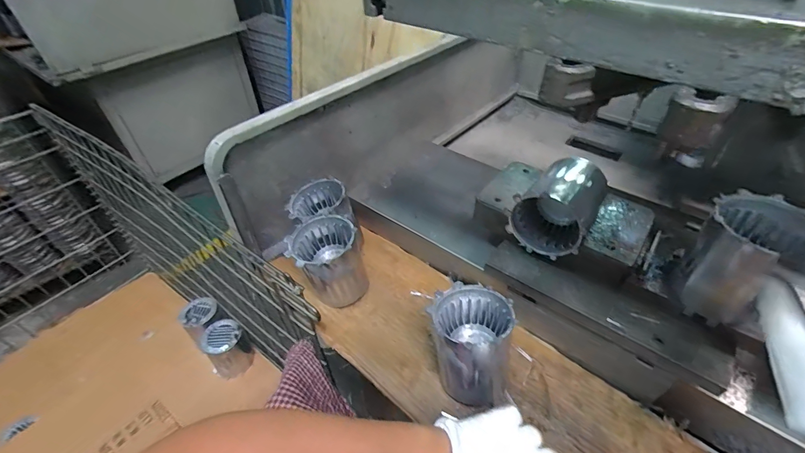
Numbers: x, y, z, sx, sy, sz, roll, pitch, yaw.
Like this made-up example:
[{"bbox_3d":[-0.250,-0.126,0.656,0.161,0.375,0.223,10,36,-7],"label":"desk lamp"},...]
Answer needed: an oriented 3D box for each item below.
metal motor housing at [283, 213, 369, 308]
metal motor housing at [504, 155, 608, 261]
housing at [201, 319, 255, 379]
[{"bbox_3d":[-0.114,0.061,0.570,0.090,0.122,0.094,-1,44,1],"label":"metal motor housing"},{"bbox_3d":[0.214,-0.032,0.506,0.095,0.095,0.118,26,50,26],"label":"metal motor housing"},{"bbox_3d":[-0.420,0.294,0.900,0.091,0.121,0.093,-26,49,-23],"label":"housing"}]

